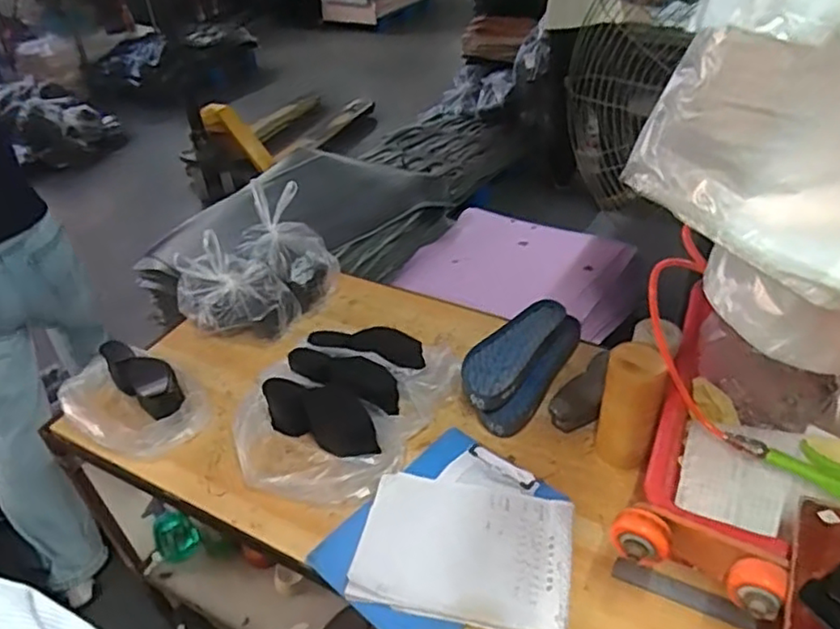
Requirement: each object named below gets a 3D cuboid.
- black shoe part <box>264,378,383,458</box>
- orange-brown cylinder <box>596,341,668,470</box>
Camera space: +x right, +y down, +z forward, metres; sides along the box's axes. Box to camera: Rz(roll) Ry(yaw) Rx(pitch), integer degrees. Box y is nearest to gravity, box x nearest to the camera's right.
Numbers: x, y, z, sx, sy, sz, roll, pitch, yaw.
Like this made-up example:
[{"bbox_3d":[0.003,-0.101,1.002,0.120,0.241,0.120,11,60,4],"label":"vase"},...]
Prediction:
[{"bbox_3d":[-0.154,0.173,1.060,0.219,0.074,0.089,23,47,28],"label":"black shoe part"},{"bbox_3d":[0.303,0.138,0.938,0.081,0.201,0.075,12,43,18],"label":"orange-brown cylinder"}]

